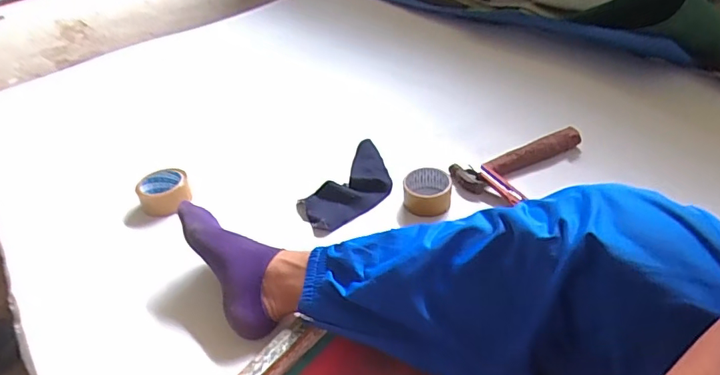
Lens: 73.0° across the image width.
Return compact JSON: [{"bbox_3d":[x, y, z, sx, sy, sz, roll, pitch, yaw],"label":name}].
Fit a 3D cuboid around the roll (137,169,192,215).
[{"bbox_3d":[-0.376,0.009,0.939,0.095,0.048,0.089,-23,40,-21],"label":"roll"}]

